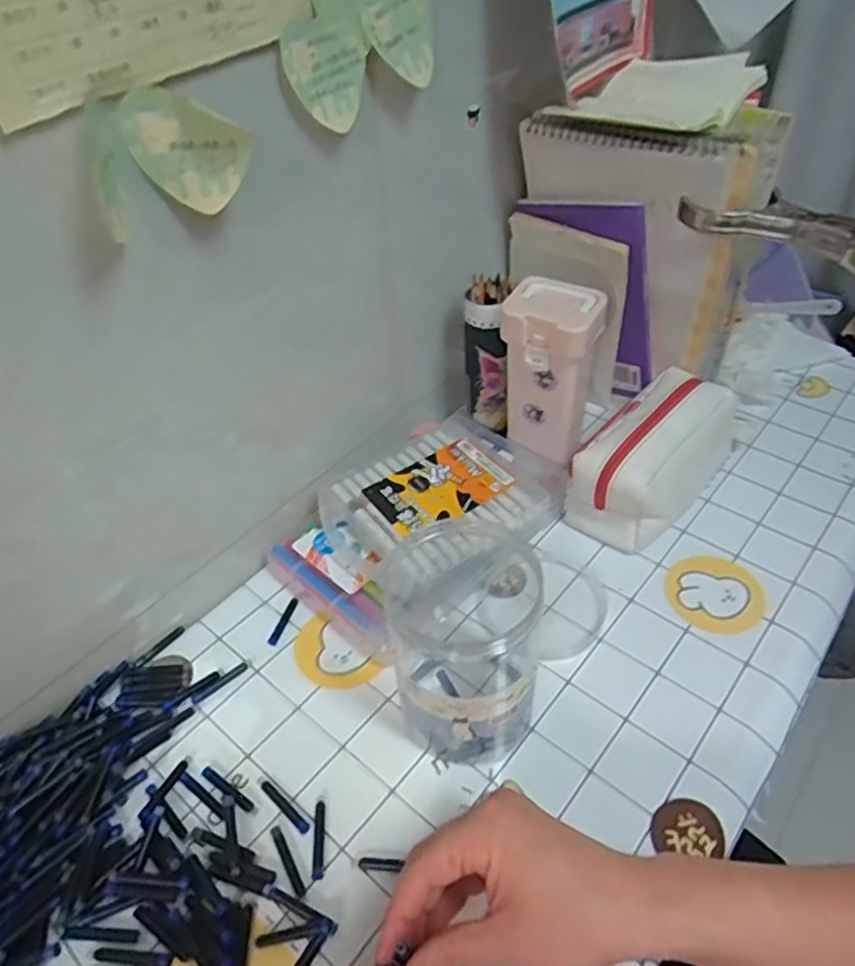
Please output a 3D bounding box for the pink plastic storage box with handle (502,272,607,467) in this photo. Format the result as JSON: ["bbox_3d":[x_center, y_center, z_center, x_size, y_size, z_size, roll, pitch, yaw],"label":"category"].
[{"bbox_3d":[0.115,-0.100,0.643,0.082,0.158,0.063,21,48,23],"label":"pink plastic storage box with handle"}]

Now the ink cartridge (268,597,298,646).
[{"bbox_3d":[-0.121,0.116,0.572,0.008,0.007,0.045,12,45,16],"label":"ink cartridge"}]

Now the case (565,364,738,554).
[{"bbox_3d":[0.213,-0.030,0.638,0.094,0.091,0.186,25,50,27],"label":"case"}]

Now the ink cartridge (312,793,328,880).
[{"bbox_3d":[-0.070,0.230,0.449,0.008,0.005,0.051,-3,43,0],"label":"ink cartridge"}]

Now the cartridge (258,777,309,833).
[{"bbox_3d":[-0.099,0.217,0.465,0.053,0.004,0.008,32,53,31],"label":"cartridge"}]

